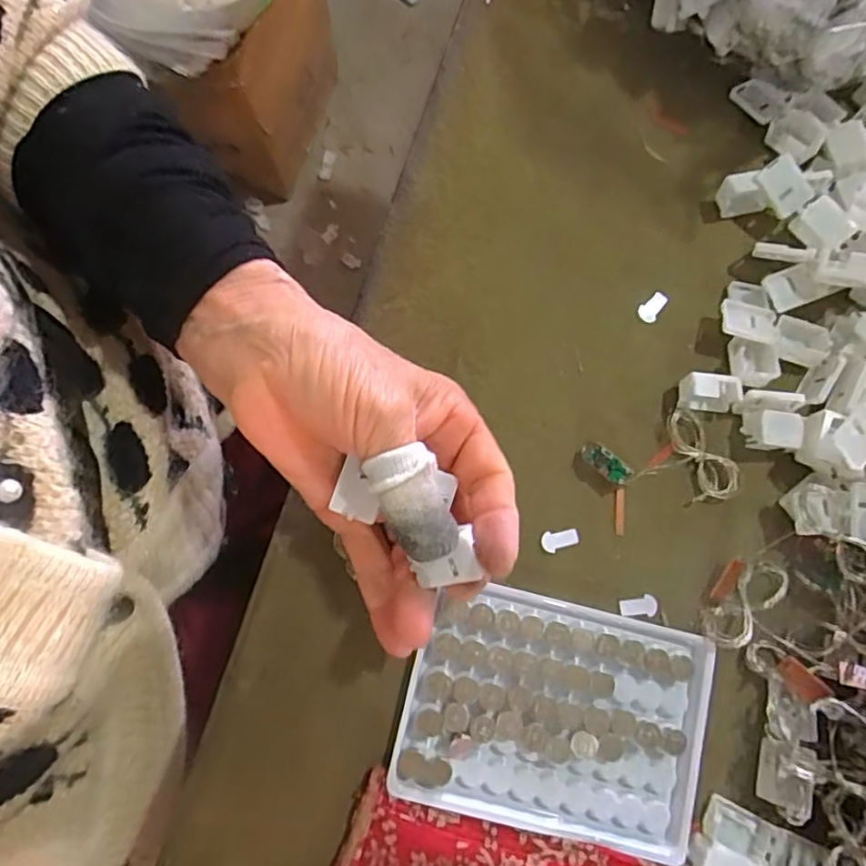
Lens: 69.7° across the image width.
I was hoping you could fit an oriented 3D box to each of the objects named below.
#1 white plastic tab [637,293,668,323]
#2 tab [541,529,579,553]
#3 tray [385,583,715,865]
[{"bbox_3d":[0.112,-0.065,0.318,0.010,0.004,0.016,33,78,6],"label":"white plastic tab"},{"bbox_3d":[0.059,0.050,0.289,0.018,0.004,0.009,-11,77,-4],"label":"tab"},{"bbox_3d":[0.054,0.122,0.269,0.127,0.010,0.092,14,77,2],"label":"tray"}]

